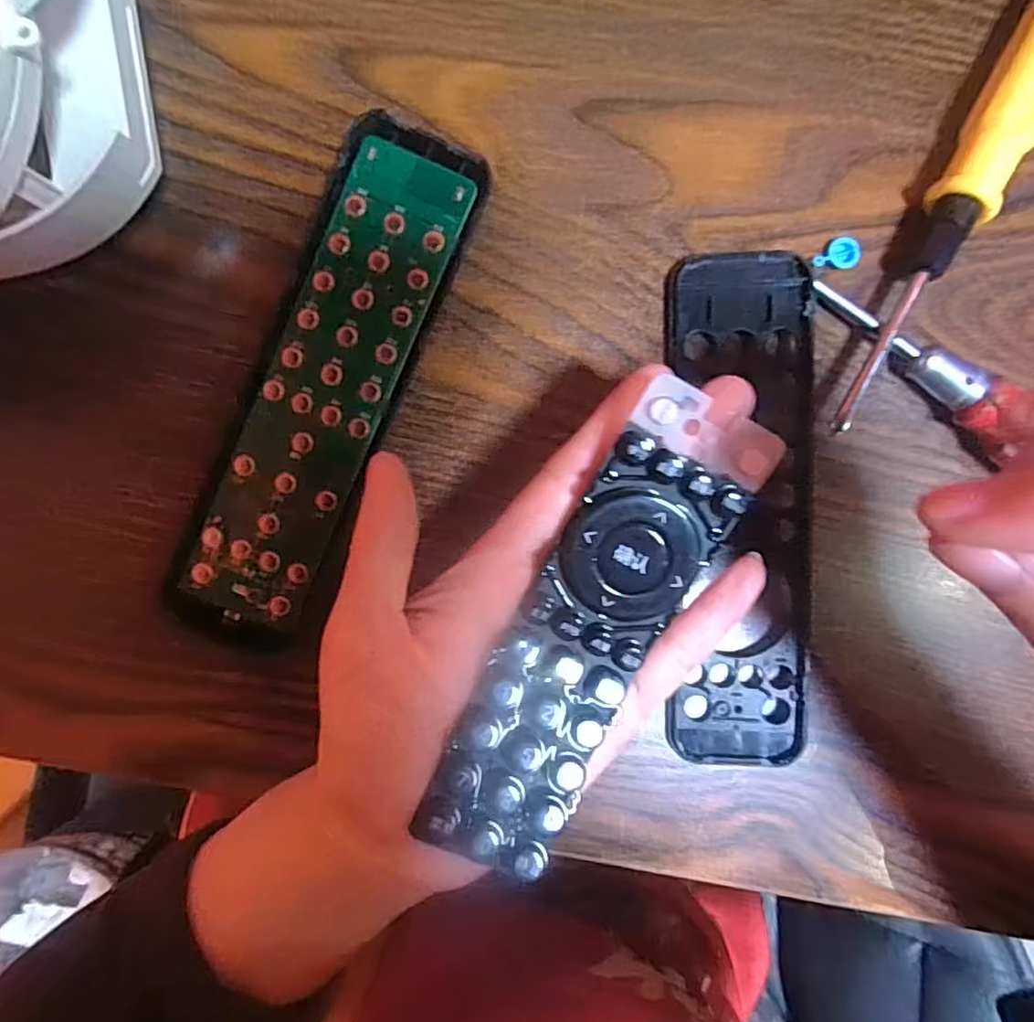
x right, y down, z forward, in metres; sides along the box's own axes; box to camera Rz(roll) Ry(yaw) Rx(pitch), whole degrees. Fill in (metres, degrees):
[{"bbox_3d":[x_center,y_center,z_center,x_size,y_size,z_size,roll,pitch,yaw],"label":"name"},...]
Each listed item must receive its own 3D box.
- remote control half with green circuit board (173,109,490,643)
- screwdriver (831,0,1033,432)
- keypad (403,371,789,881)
[{"bbox_3d":[-0.059,-0.037,0.196,0.045,0.017,0.162,22,92,-3],"label":"remote control half with green circuit board"},{"bbox_3d":[0.139,-0.097,0.198,0.021,0.019,0.150,28,92,-3],"label":"screwdriver"},{"bbox_3d":[0.020,0.032,0.162,0.036,0.013,0.128,28,96,-3],"label":"keypad"}]

